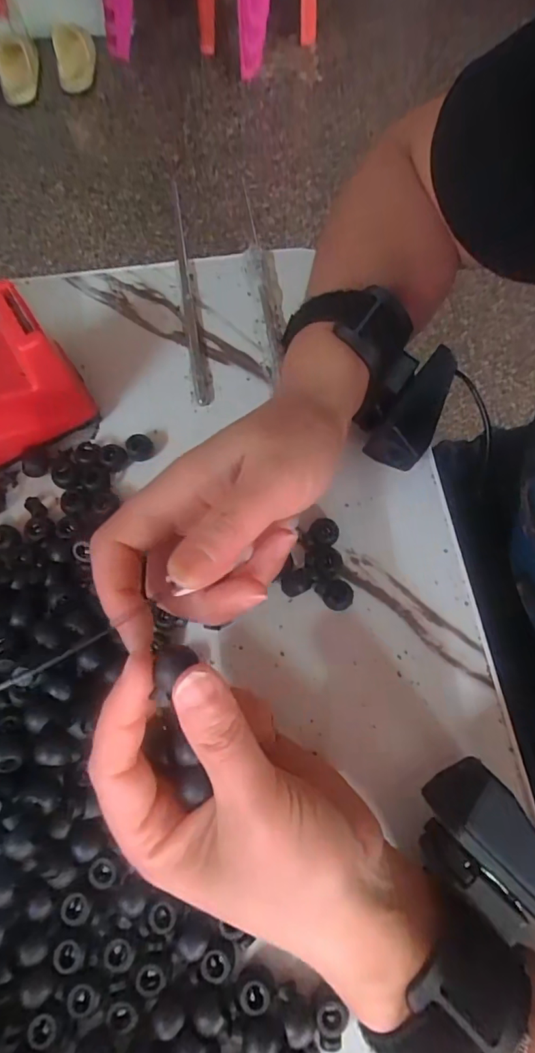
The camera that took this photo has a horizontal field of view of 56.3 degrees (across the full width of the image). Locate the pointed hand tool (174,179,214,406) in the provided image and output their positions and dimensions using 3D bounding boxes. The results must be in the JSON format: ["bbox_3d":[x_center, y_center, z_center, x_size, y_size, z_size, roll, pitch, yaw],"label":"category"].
[{"bbox_3d":[-0.053,-0.155,0.327,0.010,0.009,0.172,-9,71,-6],"label":"pointed hand tool"}]

